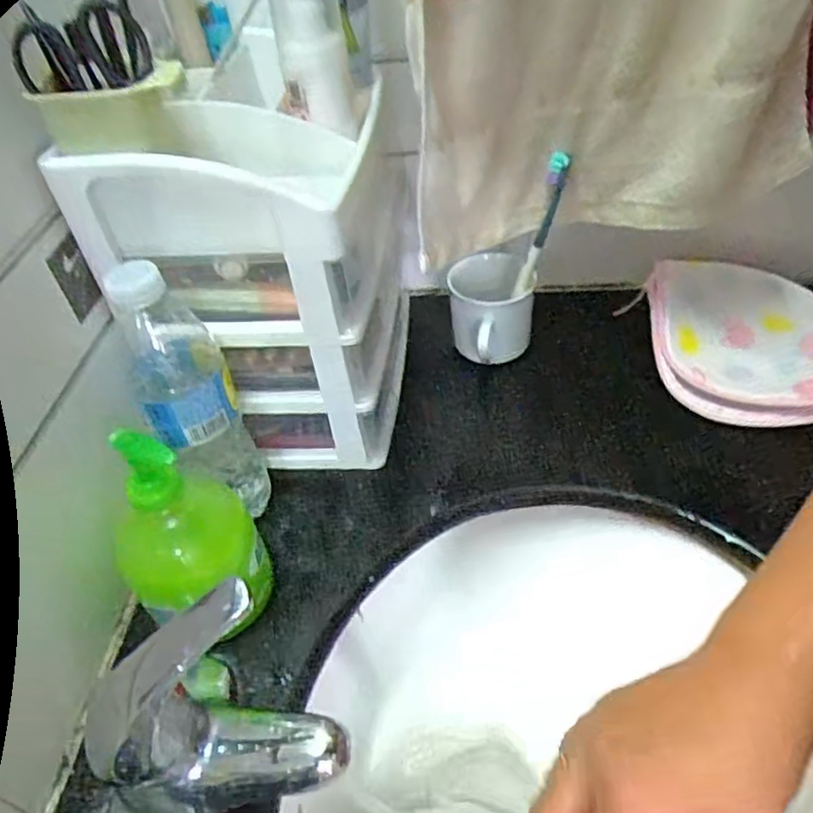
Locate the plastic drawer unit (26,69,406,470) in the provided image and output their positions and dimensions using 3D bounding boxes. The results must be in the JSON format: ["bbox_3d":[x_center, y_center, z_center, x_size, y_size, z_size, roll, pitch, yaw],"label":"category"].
[{"bbox_3d":[-0.099,-0.090,0.495,0.170,0.275,0.151,7,47,14],"label":"plastic drawer unit"}]

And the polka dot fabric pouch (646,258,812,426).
[{"bbox_3d":[0.298,-0.063,0.558,0.170,0.047,0.167,5,47,12],"label":"polka dot fabric pouch"}]

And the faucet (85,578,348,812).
[{"bbox_3d":[-0.106,0.170,0.322,0.133,0.151,0.068,-21,47,-13],"label":"faucet"}]

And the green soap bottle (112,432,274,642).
[{"bbox_3d":[-0.134,0.083,0.399,0.082,0.159,0.067,-25,48,-17],"label":"green soap bottle"}]

